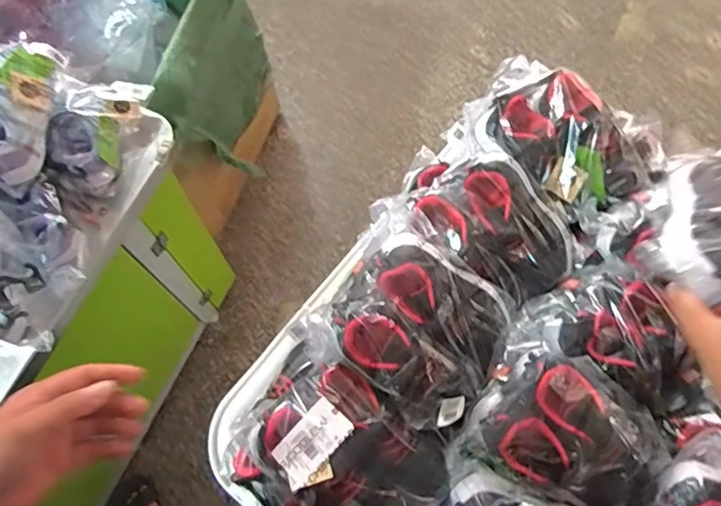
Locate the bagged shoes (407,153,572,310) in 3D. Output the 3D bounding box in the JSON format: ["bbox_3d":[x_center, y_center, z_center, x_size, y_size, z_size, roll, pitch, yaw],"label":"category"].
[{"bbox_3d":[0.165,-0.019,0.685,0.159,0.076,0.173,-36,76,-13],"label":"bagged shoes"}]

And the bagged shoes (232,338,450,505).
[{"bbox_3d":[-0.031,0.228,0.624,0.235,0.121,0.180,37,74,10],"label":"bagged shoes"}]

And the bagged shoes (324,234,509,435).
[{"bbox_3d":[0.068,0.081,0.630,0.196,0.071,0.173,37,74,11],"label":"bagged shoes"}]

